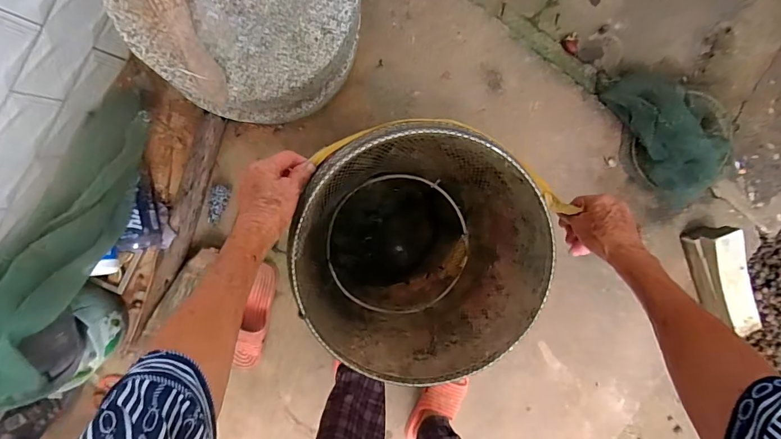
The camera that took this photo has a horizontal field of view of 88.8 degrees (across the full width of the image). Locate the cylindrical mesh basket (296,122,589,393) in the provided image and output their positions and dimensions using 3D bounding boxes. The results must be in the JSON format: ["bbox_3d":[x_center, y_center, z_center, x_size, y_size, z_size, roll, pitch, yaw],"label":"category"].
[{"bbox_3d":[0.037,0.029,0.603,0.295,0.335,0.298,0,96,0],"label":"cylindrical mesh basket"}]

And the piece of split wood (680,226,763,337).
[{"bbox_3d":[0.700,0.132,0.839,0.077,0.082,0.234,-16,96,1],"label":"piece of split wood"}]

